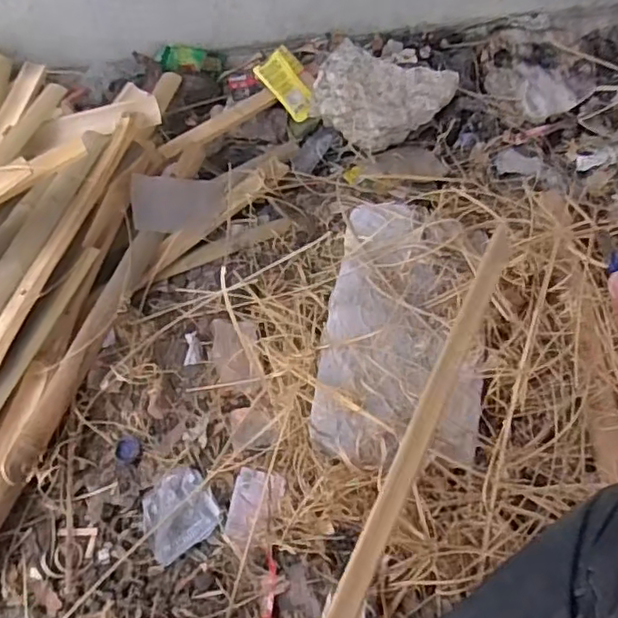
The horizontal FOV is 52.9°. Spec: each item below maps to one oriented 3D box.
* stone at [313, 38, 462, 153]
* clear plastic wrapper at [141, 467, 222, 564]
[{"bbox_3d":[0.127,-0.354,1.063,0.222,0.105,0.152,15,58,12],"label":"stone"},{"bbox_3d":[-0.155,0.239,0.735,0.085,0.019,0.089,-29,60,-17],"label":"clear plastic wrapper"}]

